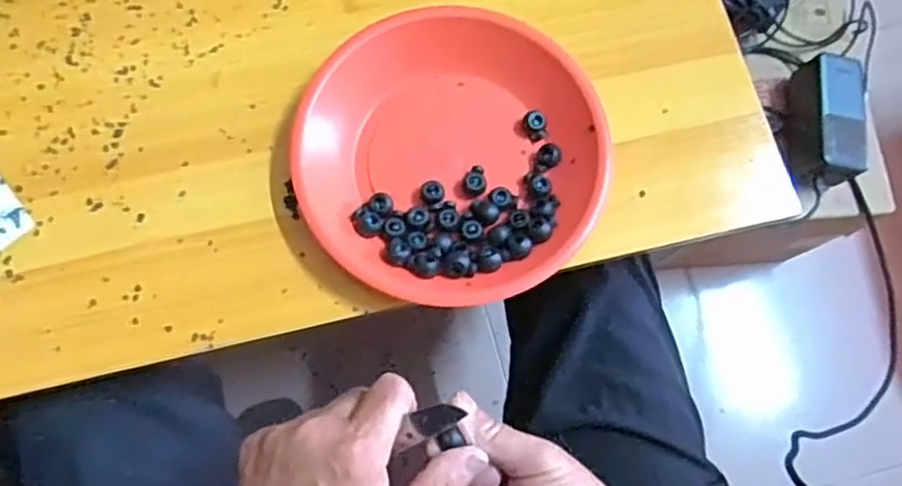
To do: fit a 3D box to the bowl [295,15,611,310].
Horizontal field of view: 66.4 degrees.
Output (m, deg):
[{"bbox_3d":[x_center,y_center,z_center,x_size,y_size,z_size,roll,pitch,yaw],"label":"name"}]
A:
[{"bbox_3d":[0.001,-0.057,0.441,0.190,0.031,0.182,0,75,-2],"label":"bowl"}]

